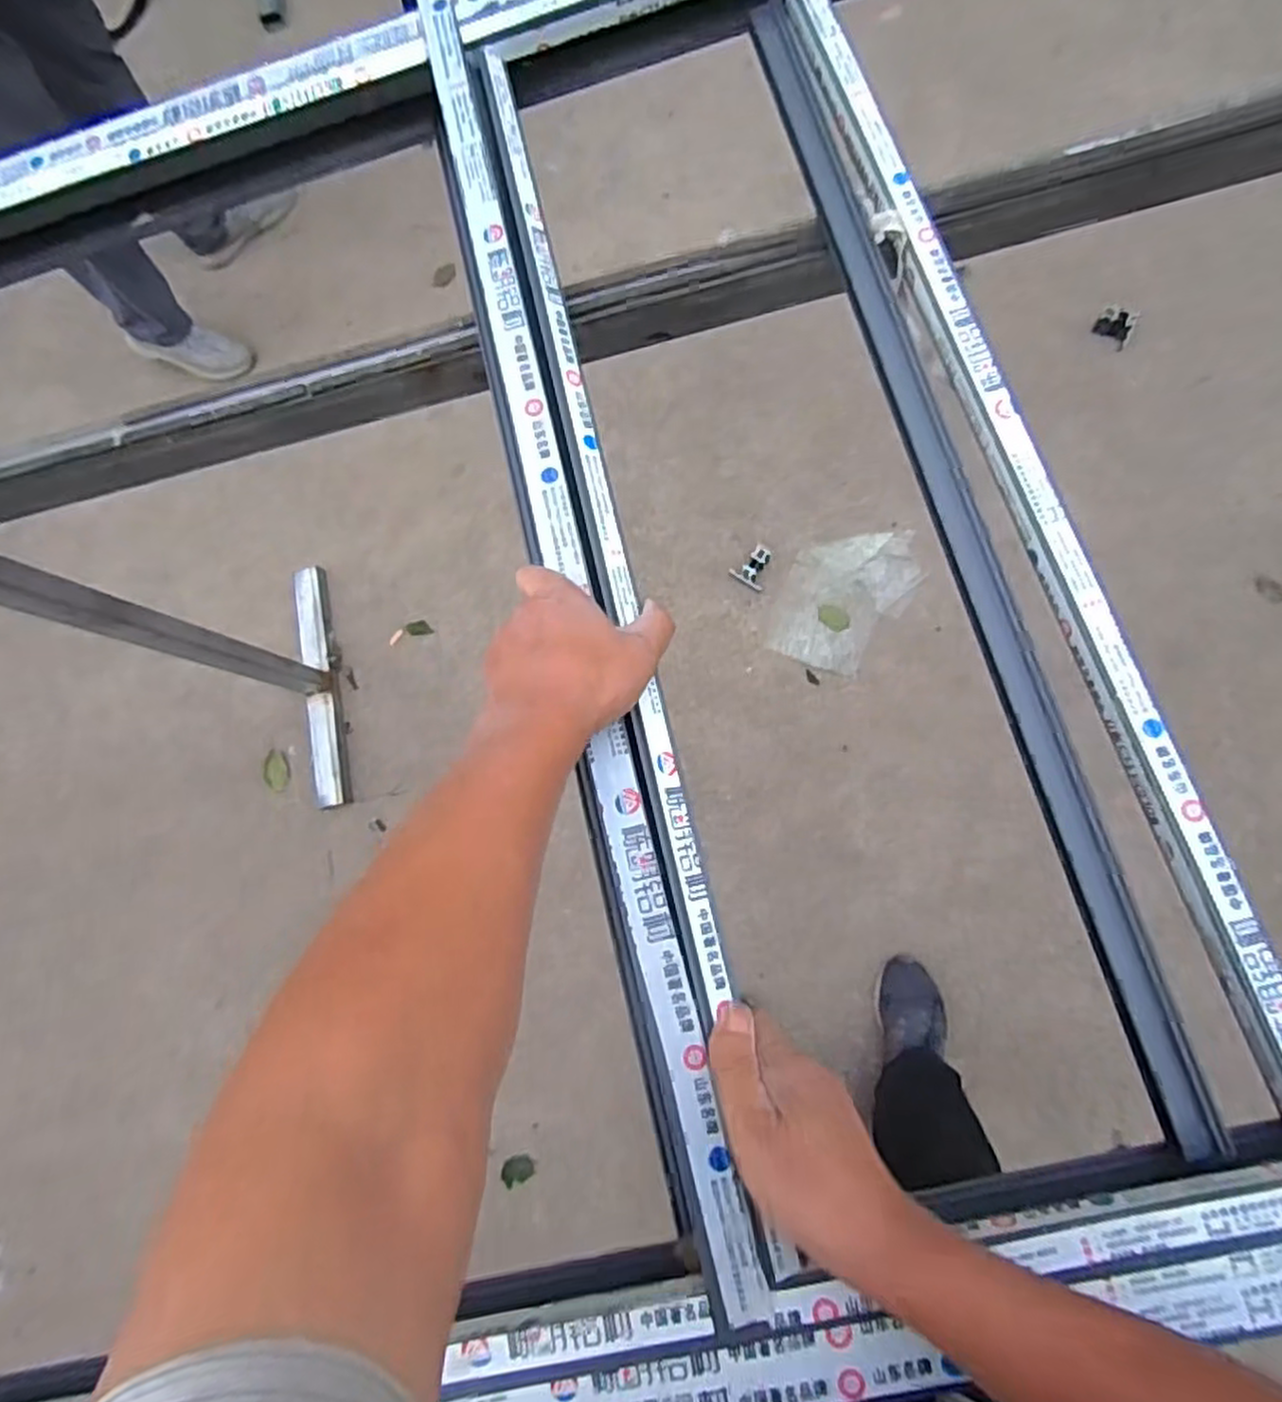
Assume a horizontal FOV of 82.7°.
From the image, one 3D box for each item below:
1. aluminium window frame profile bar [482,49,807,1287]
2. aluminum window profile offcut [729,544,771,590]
[{"bbox_3d":[-0.021,-0.099,0.499,0.021,0.017,0.875,-14,77,5],"label":"aluminium window frame profile bar"},{"bbox_3d":[0.220,-0.271,1.419,0.071,0.051,0.080,29,84,12],"label":"aluminum window profile offcut"}]

